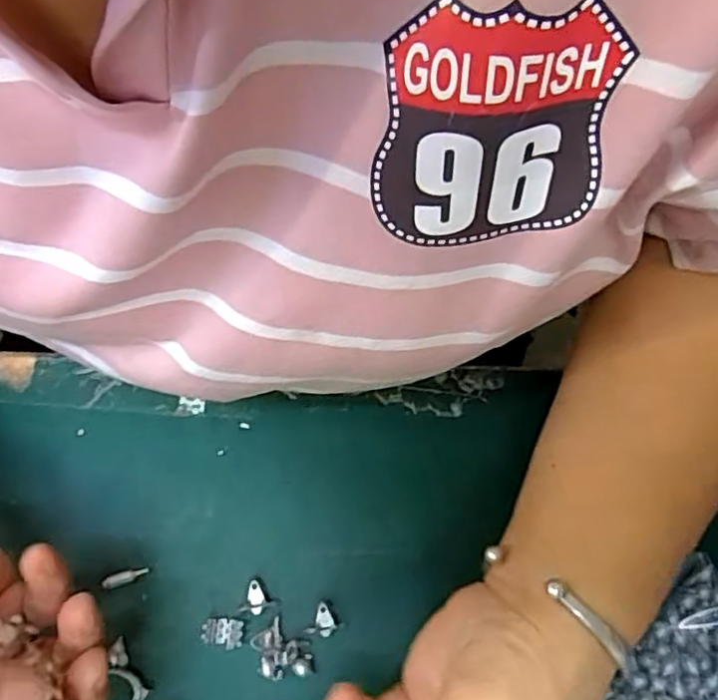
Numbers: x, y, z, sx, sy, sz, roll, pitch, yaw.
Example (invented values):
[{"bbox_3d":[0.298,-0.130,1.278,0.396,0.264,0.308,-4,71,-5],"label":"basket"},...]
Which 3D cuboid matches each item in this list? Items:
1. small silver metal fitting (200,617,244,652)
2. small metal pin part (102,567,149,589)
[{"bbox_3d":[-0.059,0.123,0.274,0.017,0.004,0.011,8,72,2],"label":"small silver metal fitting"},{"bbox_3d":[-0.104,0.101,0.281,0.020,0.004,0.006,-17,73,-6],"label":"small metal pin part"}]

